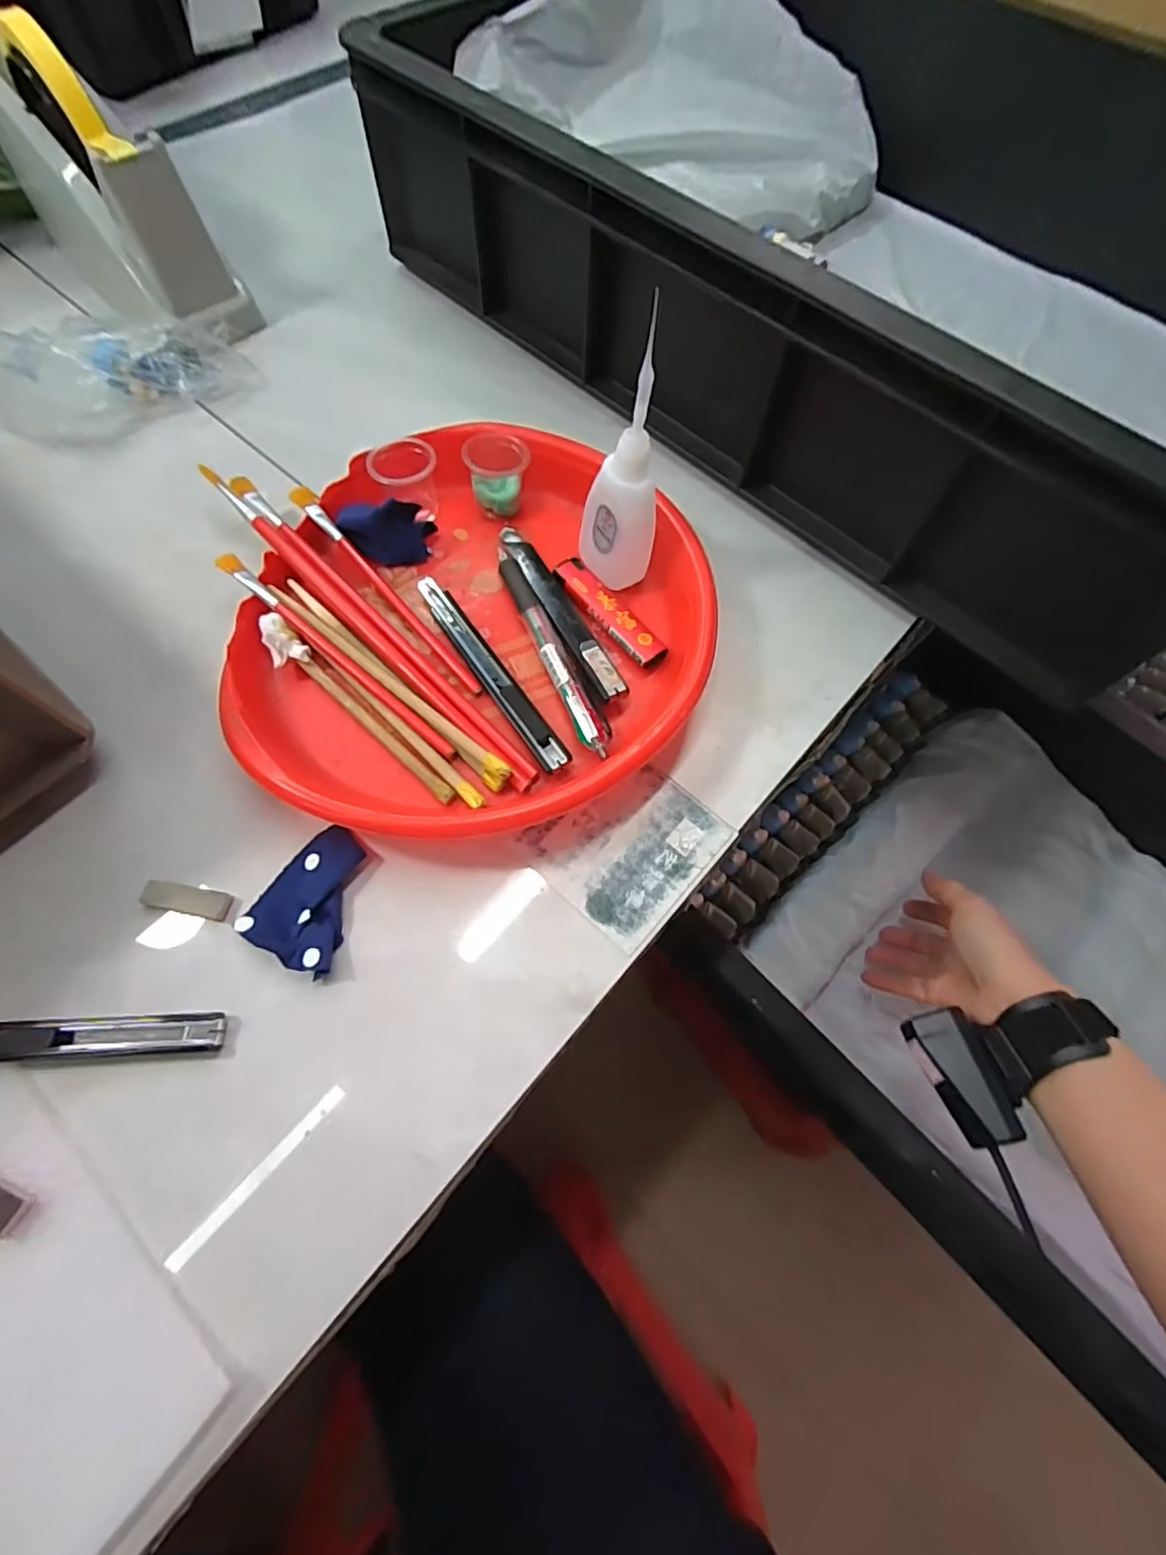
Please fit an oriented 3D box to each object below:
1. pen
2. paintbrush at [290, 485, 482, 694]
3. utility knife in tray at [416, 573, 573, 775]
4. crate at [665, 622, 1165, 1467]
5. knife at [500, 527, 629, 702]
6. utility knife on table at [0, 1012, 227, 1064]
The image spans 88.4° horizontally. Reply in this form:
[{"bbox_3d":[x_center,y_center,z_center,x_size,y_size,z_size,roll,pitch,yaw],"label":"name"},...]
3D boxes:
[{"bbox_3d":[-0.016,-0.065,0.316,0.015,0.011,0.126,-23,69,-12],"label":"pen"},{"bbox_3d":[-0.111,-0.105,0.329,0.011,0.015,0.169,-38,72,-17],"label":"paintbrush"},{"bbox_3d":[-0.050,-0.058,0.314,0.015,0.007,0.137,-31,71,-15],"label":"utility knife in tray"},{"bbox_3d":[0.389,0.165,0.451,0.532,0.097,0.408,43,71,15],"label":"crate"},{"bbox_3d":[-0.014,-0.094,0.328,0.019,0.009,0.132,-25,69,-13],"label":"knife"},{"bbox_3d":[-0.216,0.106,0.241,0.133,0.017,0.017,-1,66,-3],"label":"utility knife on table"}]

